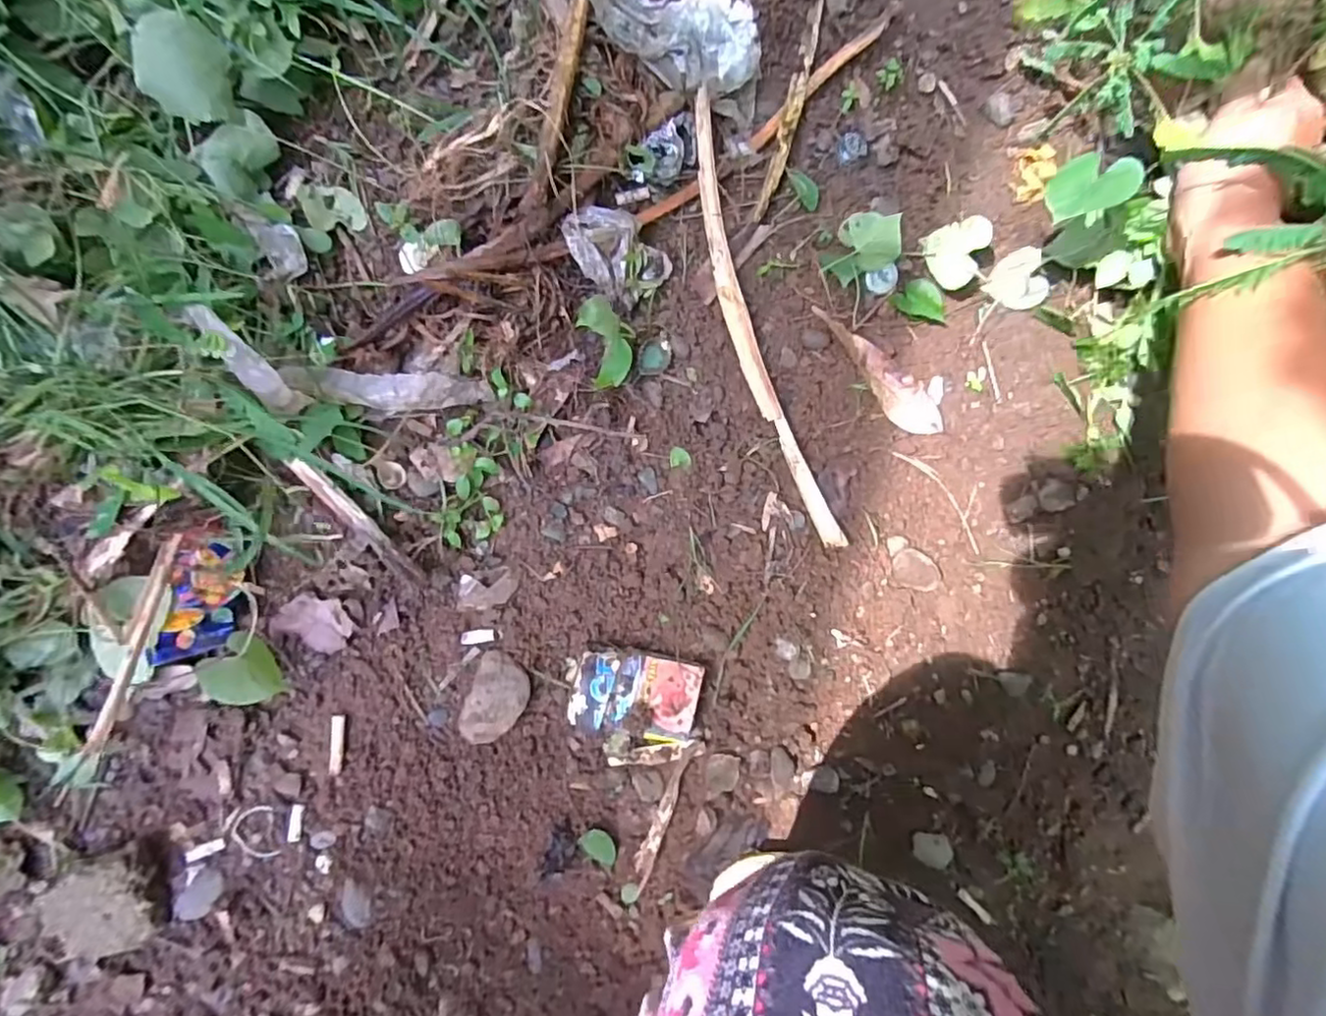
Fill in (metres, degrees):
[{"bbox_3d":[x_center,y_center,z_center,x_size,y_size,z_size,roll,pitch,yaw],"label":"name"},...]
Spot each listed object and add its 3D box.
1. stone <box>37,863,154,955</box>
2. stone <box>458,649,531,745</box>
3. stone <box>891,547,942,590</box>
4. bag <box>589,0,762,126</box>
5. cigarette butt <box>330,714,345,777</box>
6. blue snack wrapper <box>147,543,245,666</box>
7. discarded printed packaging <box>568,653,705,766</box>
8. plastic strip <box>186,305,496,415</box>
[{"bbox_3d":[-0.371,0.267,0.413,0.058,0.034,0.067,-14,87,-1],"label":"stone"},{"bbox_3d":[-0.119,0.138,0.448,0.039,0.019,0.065,21,89,-6],"label":"stone"},{"bbox_3d":[0.200,0.048,0.479,0.043,0.015,0.030,10,90,-6],"label":"stone"},{"bbox_3d":[0.010,-0.342,0.440,0.136,0.041,0.091,17,78,-8],"label":"bag"},{"bbox_3d":[-0.231,0.168,0.440,0.009,0.005,0.040,1,91,-6],"label":"cigarette butt"},{"bbox_3d":[-0.303,0.063,0.406,0.016,0.044,0.074,11,97,34],"label":"blue snack wrapper"},{"bbox_3d":[-0.020,0.150,0.456,0.094,0.027,0.084,5,90,-6],"label":"discarded printed packaging"},{"bbox_3d":[-0.201,-0.084,0.407,0.168,0.031,0.049,4,90,-32],"label":"plastic strip"}]

